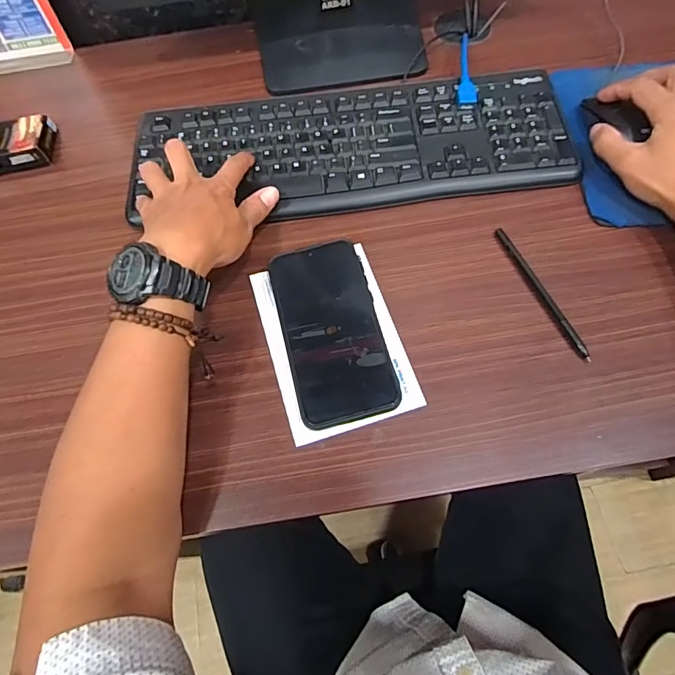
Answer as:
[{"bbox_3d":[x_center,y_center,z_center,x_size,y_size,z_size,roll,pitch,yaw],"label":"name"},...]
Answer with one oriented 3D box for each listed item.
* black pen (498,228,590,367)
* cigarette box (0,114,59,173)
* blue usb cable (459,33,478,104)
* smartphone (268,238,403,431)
[{"bbox_3d":[0.175,-0.040,0.384,0.006,0.004,0.138,-22,68,-6],"label":"black pen"},{"bbox_3d":[-0.357,-0.209,0.486,0.087,0.025,0.065,-14,67,-3],"label":"cigarette box"},{"bbox_3d":[0.138,-0.281,0.467,0.019,0.013,0.100,6,67,6],"label":"blue usb cable"},{"bbox_3d":[-0.005,-0.008,0.377,0.080,0.014,0.161,-14,67,-3],"label":"smartphone"}]

